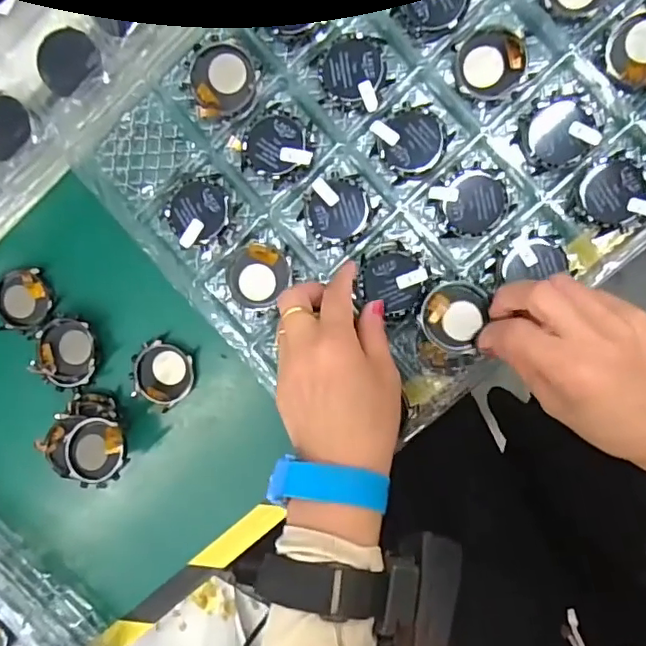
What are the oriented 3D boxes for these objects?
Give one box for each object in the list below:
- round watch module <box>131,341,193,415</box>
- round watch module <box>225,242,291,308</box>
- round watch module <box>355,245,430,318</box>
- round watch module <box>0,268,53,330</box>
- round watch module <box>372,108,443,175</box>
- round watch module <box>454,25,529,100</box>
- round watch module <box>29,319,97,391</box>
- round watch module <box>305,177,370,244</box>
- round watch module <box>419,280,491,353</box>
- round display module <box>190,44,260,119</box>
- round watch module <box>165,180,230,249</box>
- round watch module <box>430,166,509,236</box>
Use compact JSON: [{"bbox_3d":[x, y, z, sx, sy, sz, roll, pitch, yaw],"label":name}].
[{"bbox_3d":[-0.120,0.038,0.429,0.045,0.014,0.045,0,95,5],"label":"round watch module"},{"bbox_3d":[-0.046,-0.033,0.392,0.040,0.010,0.044,0,95,5],"label":"round watch module"},{"bbox_3d":[0.046,-0.028,0.381,0.044,0.012,0.042,0,95,5],"label":"round watch module"},{"bbox_3d":[-0.230,-0.018,0.431,0.046,0.012,0.041,-13,94,6],"label":"round watch module"},{"bbox_3d":[0.058,-0.119,0.375,0.042,0.006,0.040,0,95,5],"label":"round watch module"},{"bbox_3d":[0.108,-0.167,0.366,0.042,0.008,0.044,0,95,5],"label":"round watch module"},{"bbox_3d":[-0.191,0.023,0.427,0.046,0.019,0.051,-3,95,5],"label":"round watch module"},{"bbox_3d":[0.010,-0.075,0.383,0.041,0.008,0.040,0,95,5],"label":"round watch module"},{"bbox_3d":[0.084,-0.005,0.363,0.039,0.016,0.042,0,95,5],"label":"round watch module"},{"bbox_3d":[-0.066,-0.162,0.380,0.043,0.006,0.044,0,95,5],"label":"round display module"},{"bbox_3d":[-0.085,-0.077,0.390,0.041,0.013,0.041,0,95,5],"label":"round watch module"},{"bbox_3d":[0.099,-0.080,0.375,0.043,0.004,0.042,0,95,5],"label":"round watch module"}]

